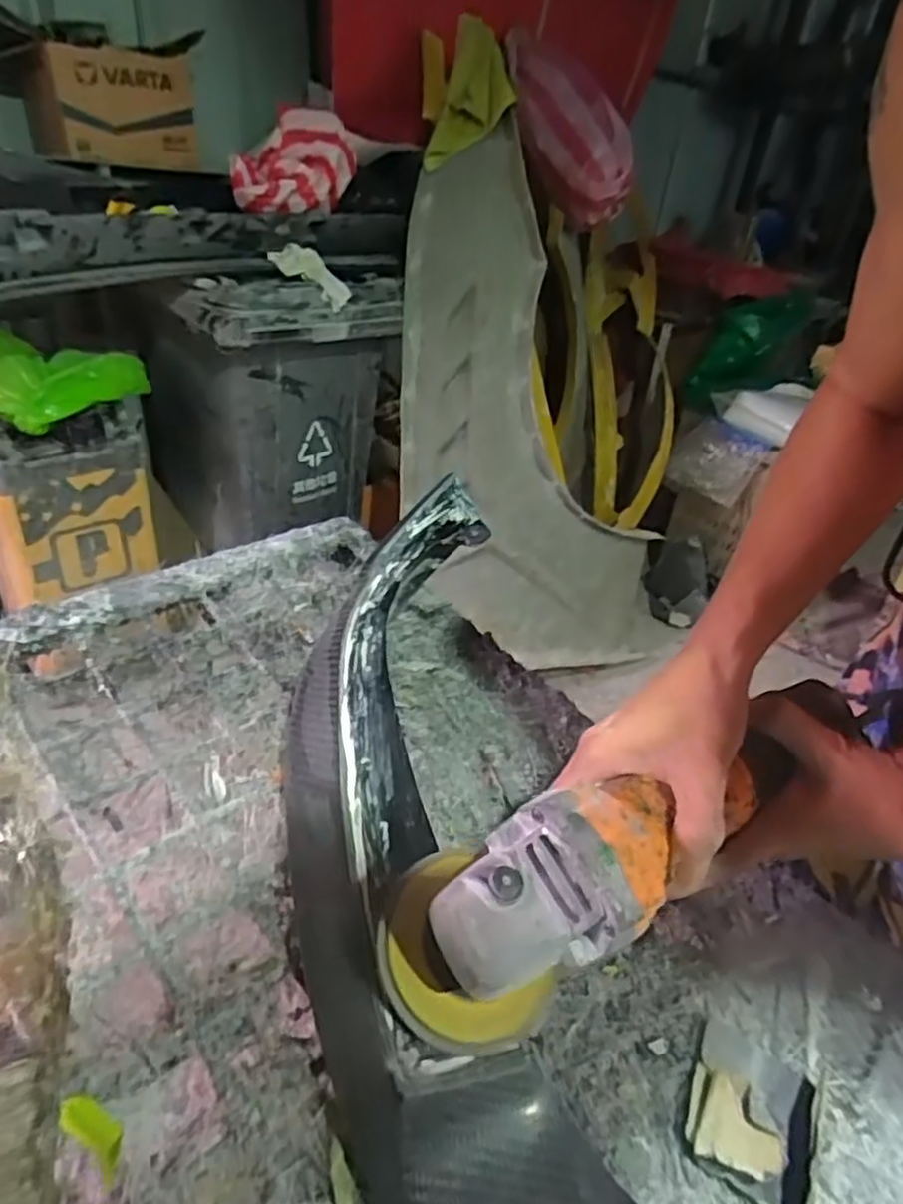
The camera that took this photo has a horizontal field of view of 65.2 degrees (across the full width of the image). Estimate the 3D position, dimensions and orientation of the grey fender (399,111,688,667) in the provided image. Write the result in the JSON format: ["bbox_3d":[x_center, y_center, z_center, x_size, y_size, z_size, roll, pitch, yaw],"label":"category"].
[{"bbox_3d":[0.109,-0.325,1.721,0.678,1.314,0.240,-26,20,-13],"label":"grey fender"}]

